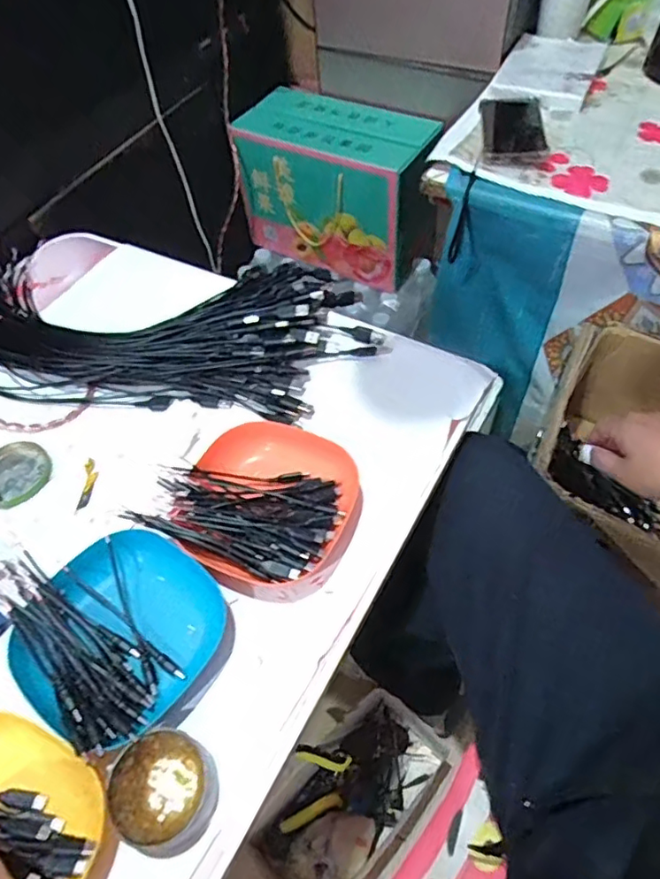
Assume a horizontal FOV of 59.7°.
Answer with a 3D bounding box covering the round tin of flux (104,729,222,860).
[{"bbox_3d":[-0.105,0.222,0.365,0.070,0.024,0.061,23,60,18],"label":"round tin of flux"}]

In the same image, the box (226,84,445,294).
[{"bbox_3d":[0.010,-0.455,1.040,0.324,0.240,0.159,25,61,19],"label":"box"}]

